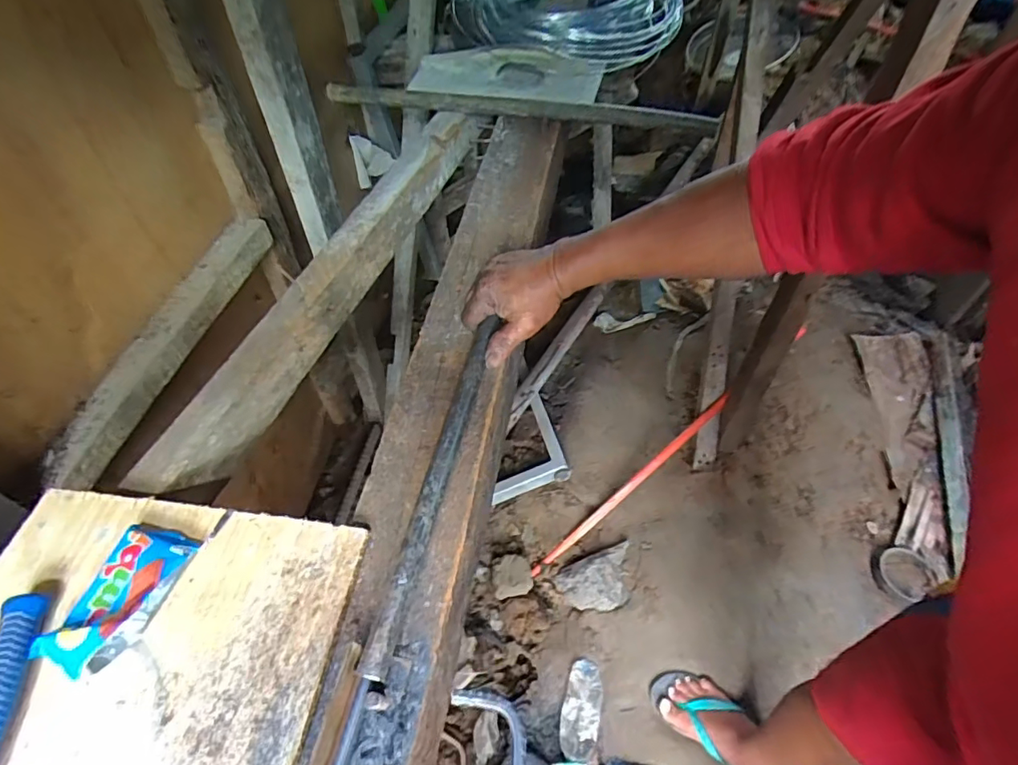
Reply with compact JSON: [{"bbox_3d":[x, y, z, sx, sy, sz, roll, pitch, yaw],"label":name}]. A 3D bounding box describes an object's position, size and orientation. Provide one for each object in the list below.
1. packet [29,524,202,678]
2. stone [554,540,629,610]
[{"bbox_3d":[-0.307,0.162,0.417,0.070,0.027,0.109,22,56,18],"label":"packet"},{"bbox_3d":[0.199,0.436,1.169,0.180,0.058,0.121,-16,53,-10],"label":"stone"}]

